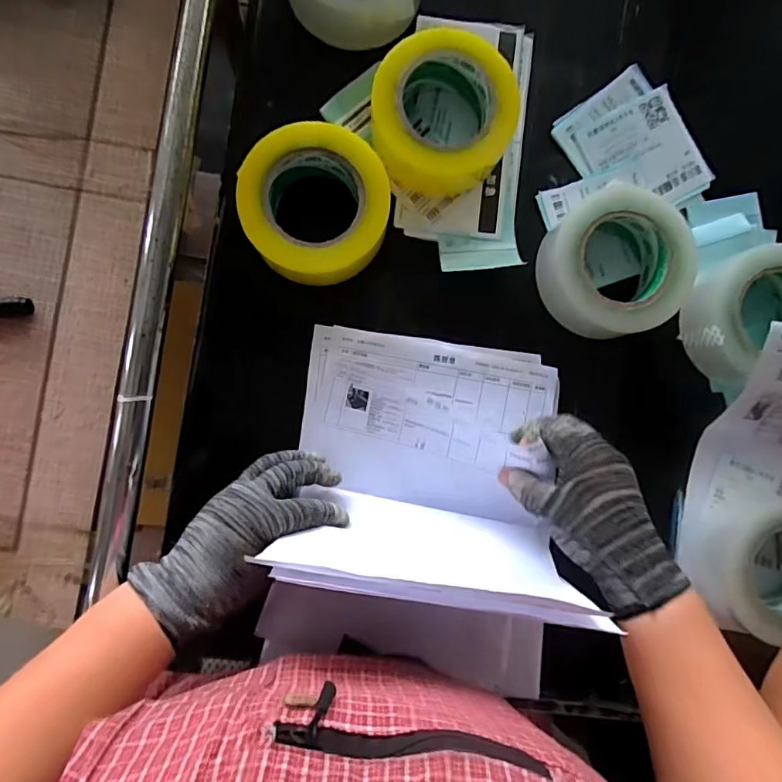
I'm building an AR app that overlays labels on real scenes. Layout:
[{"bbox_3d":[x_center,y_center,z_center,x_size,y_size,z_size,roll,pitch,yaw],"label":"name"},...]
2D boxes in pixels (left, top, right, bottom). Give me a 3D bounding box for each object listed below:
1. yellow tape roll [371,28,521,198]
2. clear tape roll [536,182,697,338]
[{"bbox_3d":[0.044,-0.240,0.449,0.120,0.054,0.116,0,88,-7],"label":"yellow tape roll"},{"bbox_3d":[0.195,-0.109,0.456,0.118,0.053,0.121,0,88,-7],"label":"clear tape roll"}]

